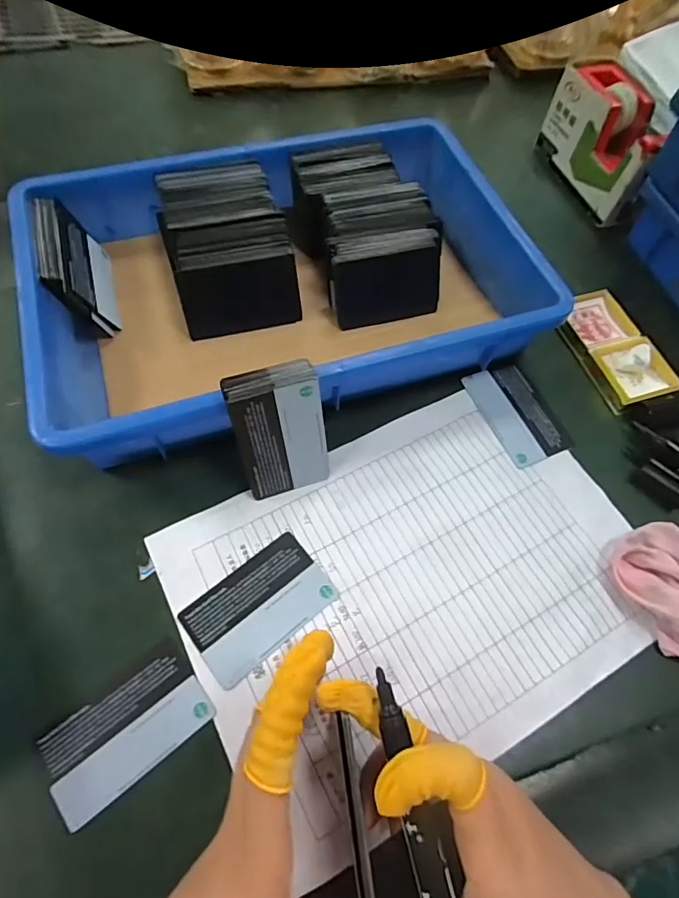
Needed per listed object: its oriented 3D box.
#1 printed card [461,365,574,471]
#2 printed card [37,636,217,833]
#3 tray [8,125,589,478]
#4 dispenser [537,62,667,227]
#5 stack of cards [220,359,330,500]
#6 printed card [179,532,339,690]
[{"bbox_3d":[0.136,-0.029,0.370,0.050,0.004,0.083,-20,66,-13],"label":"printed card"},{"bbox_3d":[-0.116,0.151,0.262,0.082,0.004,0.051,-35,70,-19],"label":"printed card"},{"bbox_3d":[-0.043,-0.137,0.381,0.360,0.062,0.245,-17,65,-12],"label":"tray"},{"bbox_3d":[0.259,-0.296,0.472,0.051,0.087,0.139,-18,65,-12],"label":"dispenser"},{"bbox_3d":[-0.036,-0.009,0.305,0.054,0.089,0.015,-17,44,-12],"label":"stack of cards"},{"bbox_3d":[-0.049,0.095,0.296,0.083,0.004,0.053,-36,70,-20],"label":"printed card"}]

